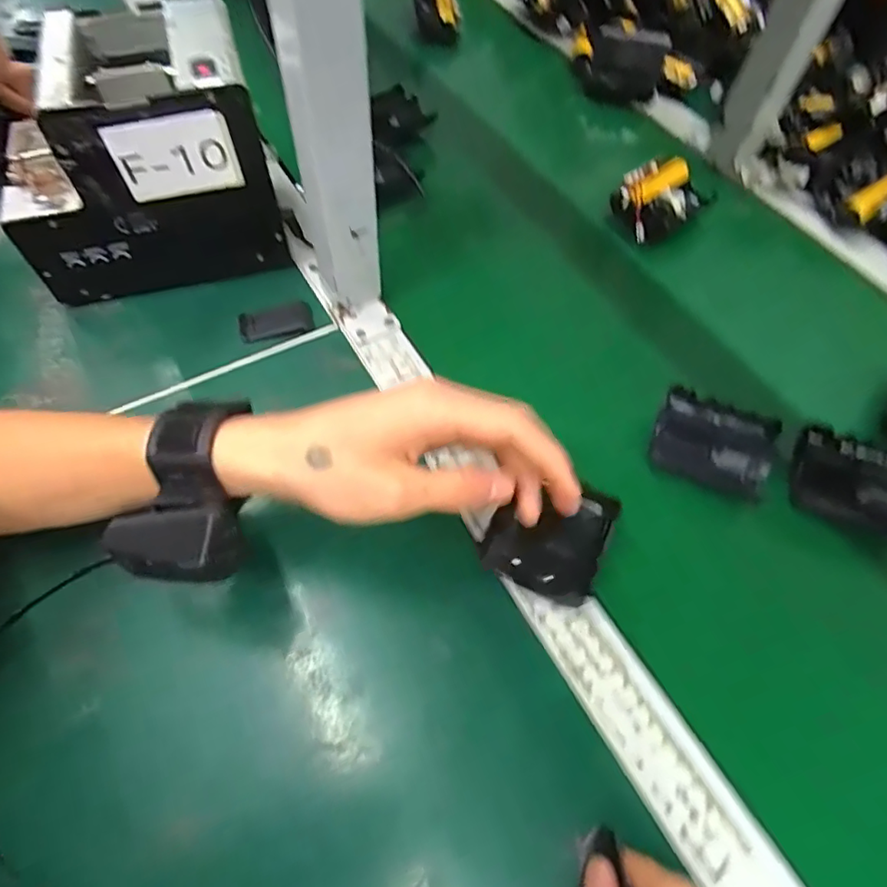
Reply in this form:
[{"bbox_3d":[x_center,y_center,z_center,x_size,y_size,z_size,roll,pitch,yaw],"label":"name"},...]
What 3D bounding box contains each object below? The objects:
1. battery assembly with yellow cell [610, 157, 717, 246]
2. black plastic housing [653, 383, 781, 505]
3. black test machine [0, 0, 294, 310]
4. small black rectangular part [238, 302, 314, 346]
[{"bbox_3d":[0.204,-0.229,0.521,0.083,0.031,0.060,-31,63,-19],"label":"battery assembly with yellow cell"},{"bbox_3d":[0.191,0.000,0.395,0.078,0.029,0.054,23,60,13],"label":"black plastic housing"},{"bbox_3d":[-0.229,-0.213,0.425,0.175,0.153,0.131,-16,59,-10],"label":"black test machine"},{"bbox_3d":[-0.131,-0.095,0.438,0.057,0.011,0.028,-11,58,-8],"label":"small black rectangular part"}]

